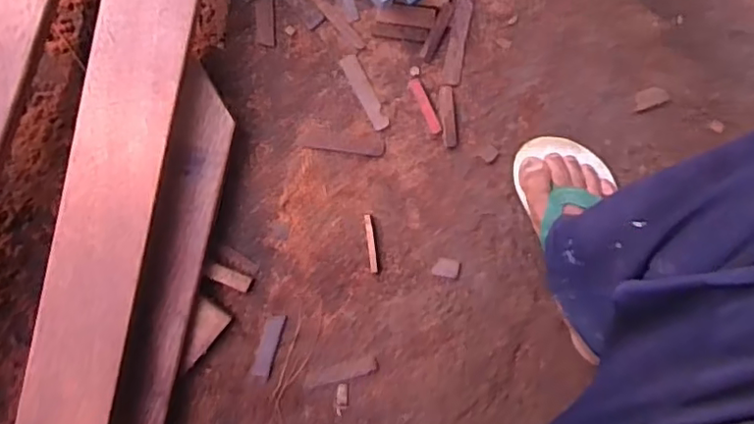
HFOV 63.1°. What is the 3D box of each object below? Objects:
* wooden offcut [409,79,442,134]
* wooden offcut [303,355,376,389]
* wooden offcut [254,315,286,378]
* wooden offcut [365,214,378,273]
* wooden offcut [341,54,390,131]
[{"bbox_3d":[0.056,-0.120,0.696,0.014,0.007,0.066,-25,93,0],"label":"wooden offcut"},{"bbox_3d":[-0.041,0.185,0.704,0.084,0.007,0.019,-17,93,0],"label":"wooden offcut"},{"bbox_3d":[-0.124,0.153,0.703,0.020,0.004,0.072,17,92,-2],"label":"wooden offcut"},{"bbox_3d":[-0.006,0.036,0.693,0.008,0.010,0.066,-7,93,-1],"label":"wooden offcut"},{"bbox_3d":[-0.013,-0.135,0.693,0.019,0.004,0.089,-28,93,0],"label":"wooden offcut"}]

